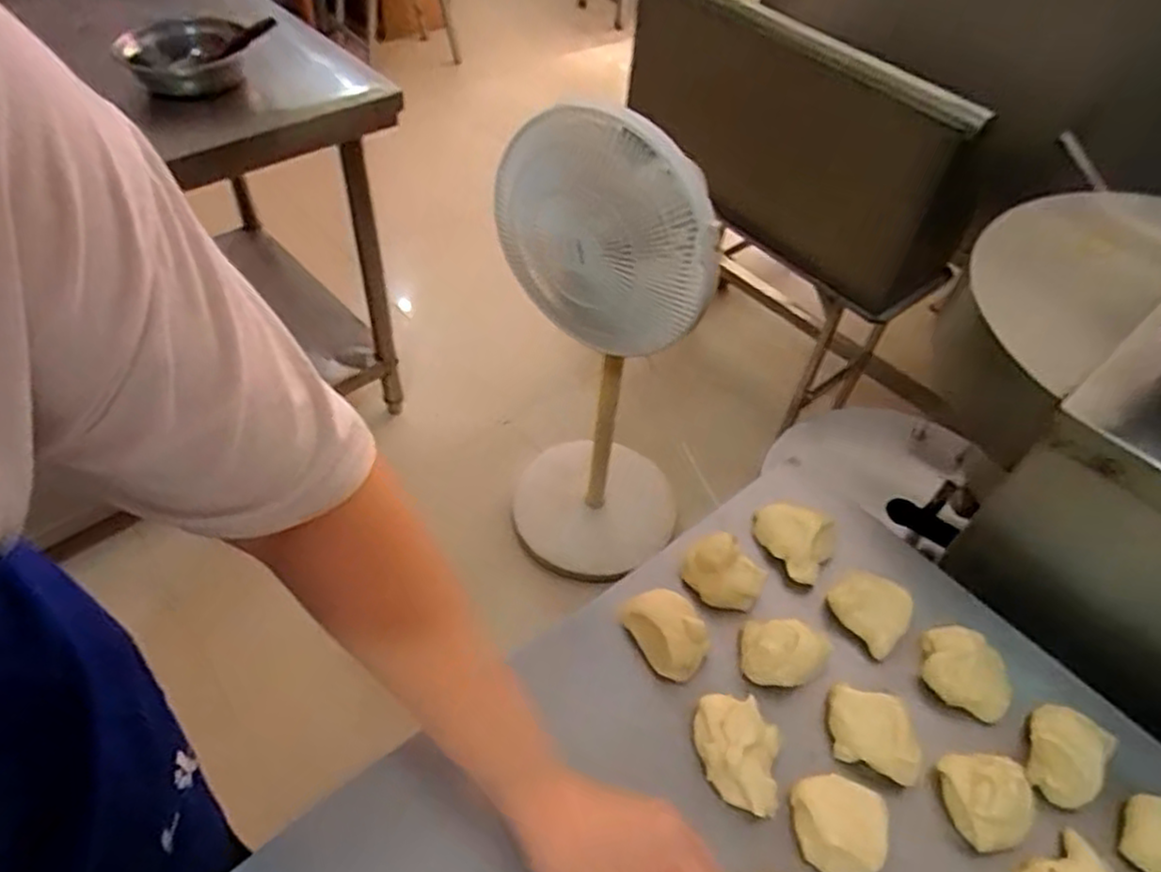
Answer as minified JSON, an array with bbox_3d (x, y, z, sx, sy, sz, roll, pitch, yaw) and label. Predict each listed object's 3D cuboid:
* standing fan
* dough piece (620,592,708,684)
[{"bbox_3d":[0.031,-0.103,1.275,0.349,0.957,0.331,13,49,4],"label":"standing fan"},{"bbox_3d":[0.067,0.154,0.568,0.049,0.036,0.072,-27,58,-27],"label":"dough piece"}]

